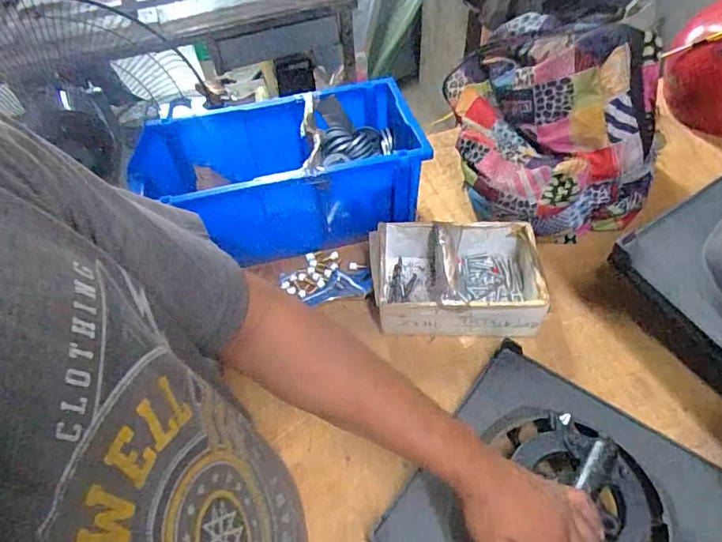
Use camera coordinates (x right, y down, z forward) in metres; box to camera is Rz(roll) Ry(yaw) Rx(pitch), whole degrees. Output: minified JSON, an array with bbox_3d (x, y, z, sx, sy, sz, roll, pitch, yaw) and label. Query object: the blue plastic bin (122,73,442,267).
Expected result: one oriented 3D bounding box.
[{"bbox_3d":[-0.126,-0.149,0.779,0.412,0.165,0.207,-11,51,-5],"label":"blue plastic bin"}]

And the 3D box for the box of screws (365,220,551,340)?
[{"bbox_3d":[0.132,0.004,0.701,0.227,0.086,0.160,0,50,5],"label":"box of screws"}]

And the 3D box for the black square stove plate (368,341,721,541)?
[{"bbox_3d":[0.217,0.232,0.501,0.295,0.093,0.306,30,59,26],"label":"black square stove plate"}]

